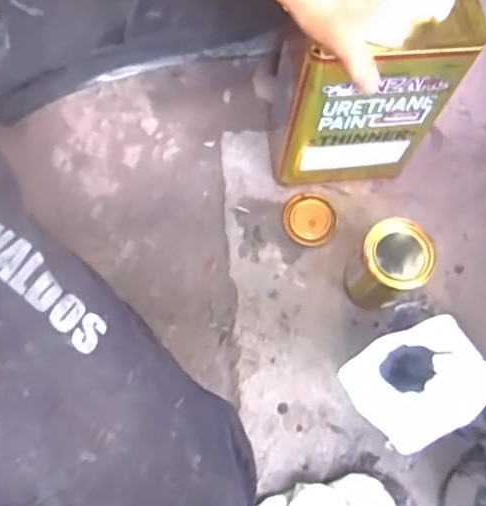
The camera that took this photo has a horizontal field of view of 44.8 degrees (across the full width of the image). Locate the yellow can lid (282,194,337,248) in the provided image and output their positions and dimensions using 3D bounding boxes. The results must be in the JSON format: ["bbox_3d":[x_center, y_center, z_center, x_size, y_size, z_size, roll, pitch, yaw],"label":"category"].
[{"bbox_3d":[0.083,-0.041,0.735,0.065,0.005,0.066,0,74,-1],"label":"yellow can lid"}]

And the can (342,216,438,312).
[{"bbox_3d":[0.159,0.015,0.650,0.070,0.125,0.080,39,77,10],"label":"can"}]

